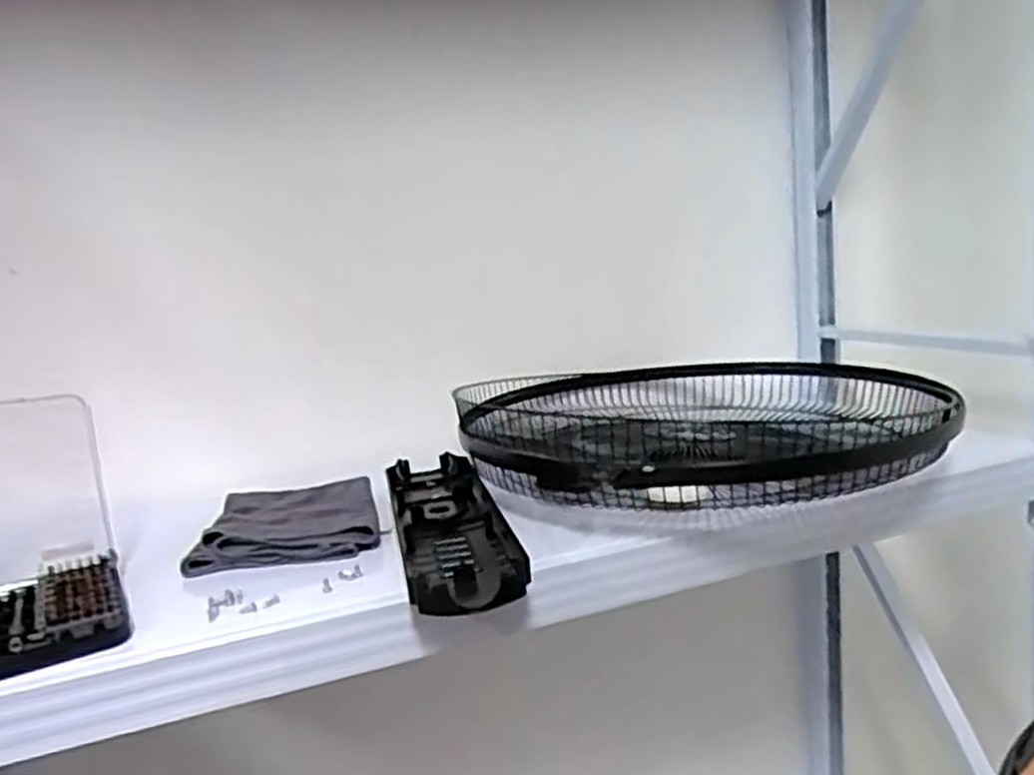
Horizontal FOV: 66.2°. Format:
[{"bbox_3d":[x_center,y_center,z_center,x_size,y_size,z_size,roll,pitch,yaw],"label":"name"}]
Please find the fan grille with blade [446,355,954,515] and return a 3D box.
[{"bbox_3d":[0.200,0.041,0.859,0.494,0.092,0.507,-5,10,1],"label":"fan grille with blade"}]

